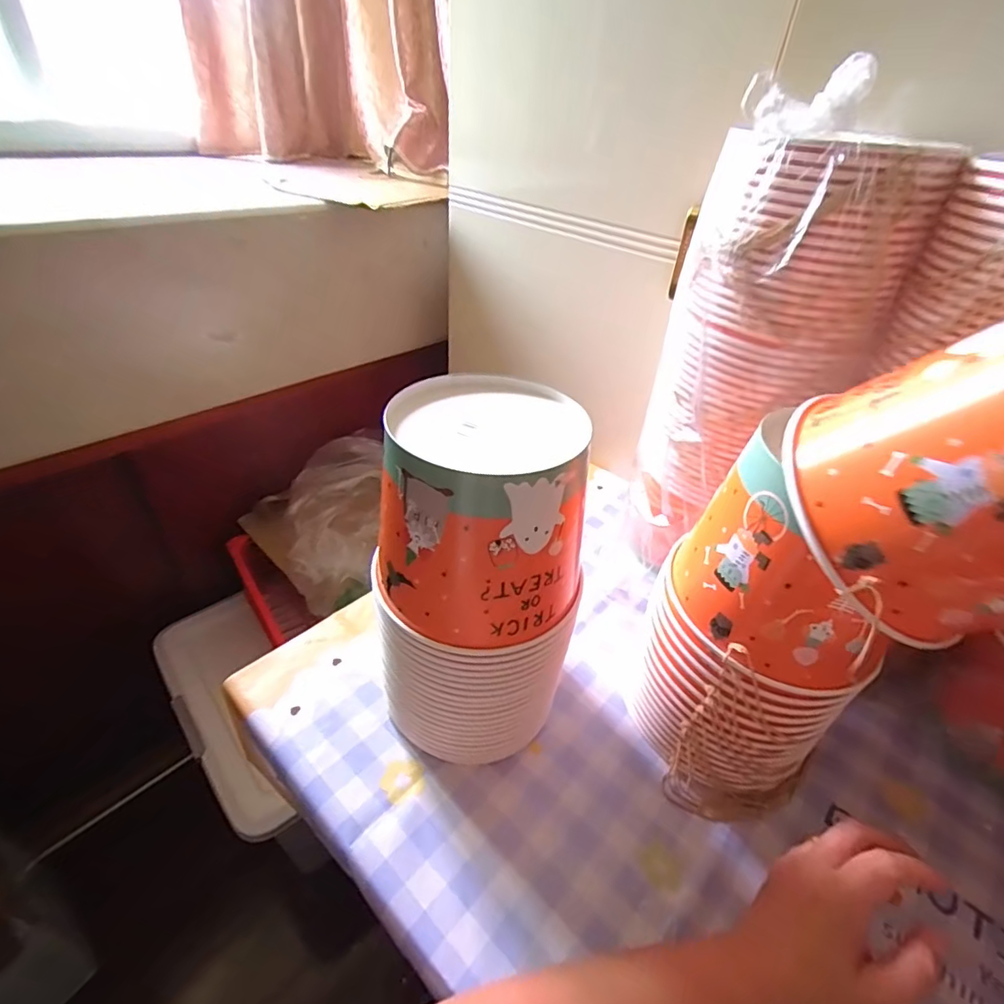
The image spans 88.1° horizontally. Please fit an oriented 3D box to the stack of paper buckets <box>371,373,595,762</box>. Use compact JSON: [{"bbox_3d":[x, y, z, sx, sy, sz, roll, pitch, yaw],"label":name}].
[{"bbox_3d":[-0.021,0.064,0.400,0.151,0.286,0.134,-15,42,-22],"label":"stack of paper buckets"}]

